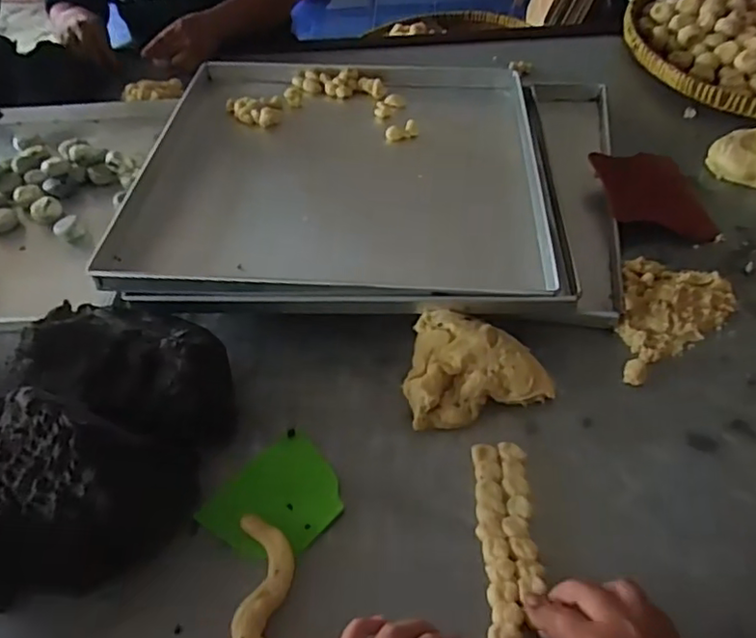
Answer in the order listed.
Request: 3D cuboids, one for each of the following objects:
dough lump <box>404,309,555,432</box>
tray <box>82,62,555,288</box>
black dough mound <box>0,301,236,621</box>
[{"bbox_3d":[0.089,0.044,0.638,0.137,0.033,0.123,-14,48,-7],"label":"dough lump"},{"bbox_3d":[-0.040,-0.224,0.849,0.510,0.049,0.539,3,48,3],"label":"tray"},{"bbox_3d":[-0.267,0.103,0.553,0.252,0.128,0.241,-3,48,3],"label":"black dough mound"}]

